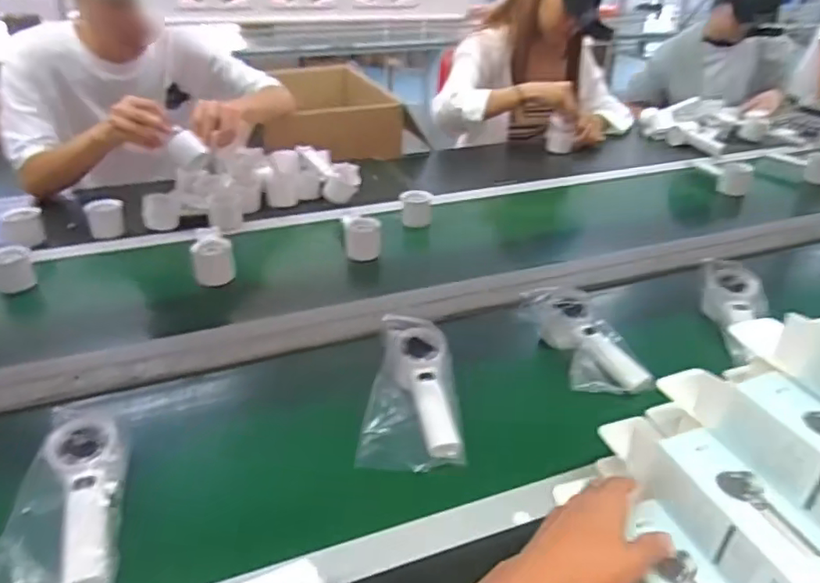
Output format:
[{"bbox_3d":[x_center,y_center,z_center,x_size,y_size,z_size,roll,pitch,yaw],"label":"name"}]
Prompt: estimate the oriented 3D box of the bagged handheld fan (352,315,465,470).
[{"bbox_3d":[0.009,0.109,0.684,0.110,0.075,0.183,4,32,7],"label":"bagged handheld fan"}]

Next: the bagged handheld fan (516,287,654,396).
[{"bbox_3d":[0.218,0.048,0.776,0.103,0.051,0.168,-8,32,-12],"label":"bagged handheld fan"}]

